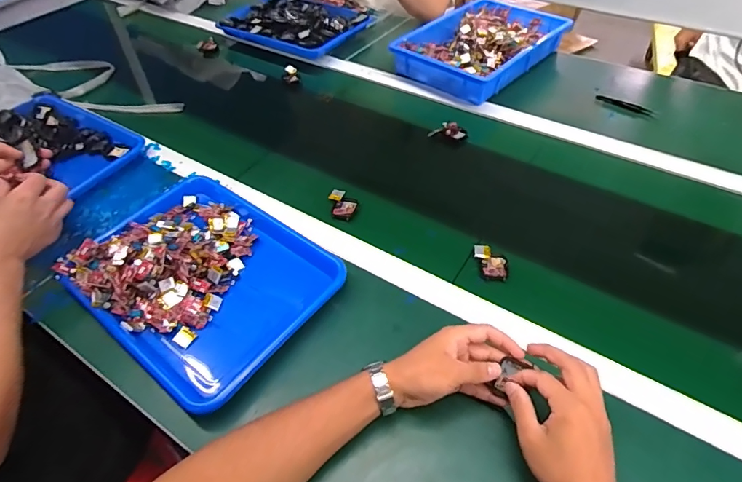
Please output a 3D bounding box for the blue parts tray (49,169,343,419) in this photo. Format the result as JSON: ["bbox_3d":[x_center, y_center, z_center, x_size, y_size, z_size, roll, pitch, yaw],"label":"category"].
[{"bbox_3d":[-0.219,0.035,0.599,0.324,0.044,0.269,31,57,26],"label":"blue parts tray"}]

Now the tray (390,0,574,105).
[{"bbox_3d":[0.247,-0.436,0.976,0.374,0.057,0.237,-38,57,-26],"label":"tray"}]

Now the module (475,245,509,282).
[{"bbox_3d":[0.167,0.030,0.612,0.044,0.012,0.051,1,49,3],"label":"module"}]

